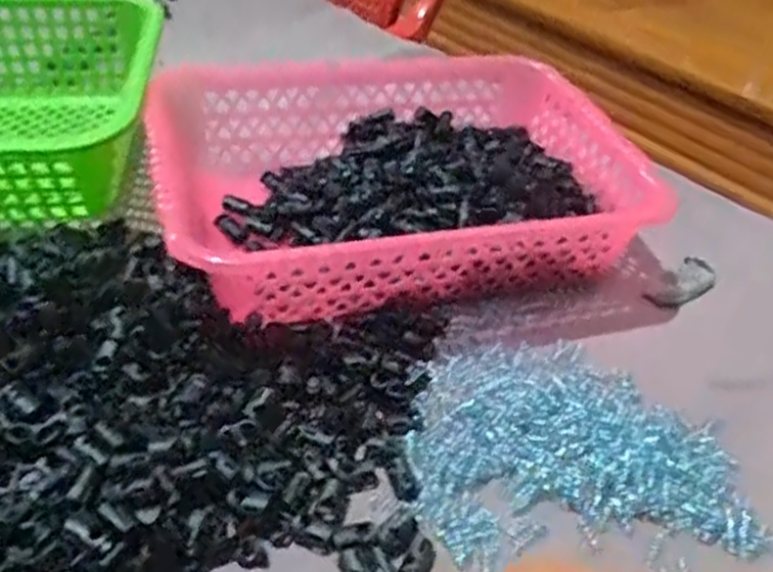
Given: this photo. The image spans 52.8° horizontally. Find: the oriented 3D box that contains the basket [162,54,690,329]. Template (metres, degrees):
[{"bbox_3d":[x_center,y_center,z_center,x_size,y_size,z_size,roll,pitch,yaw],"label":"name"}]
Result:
[{"bbox_3d":[0.007,-0.074,0.530,0.301,0.075,0.219,-8,42,-14],"label":"basket"}]

